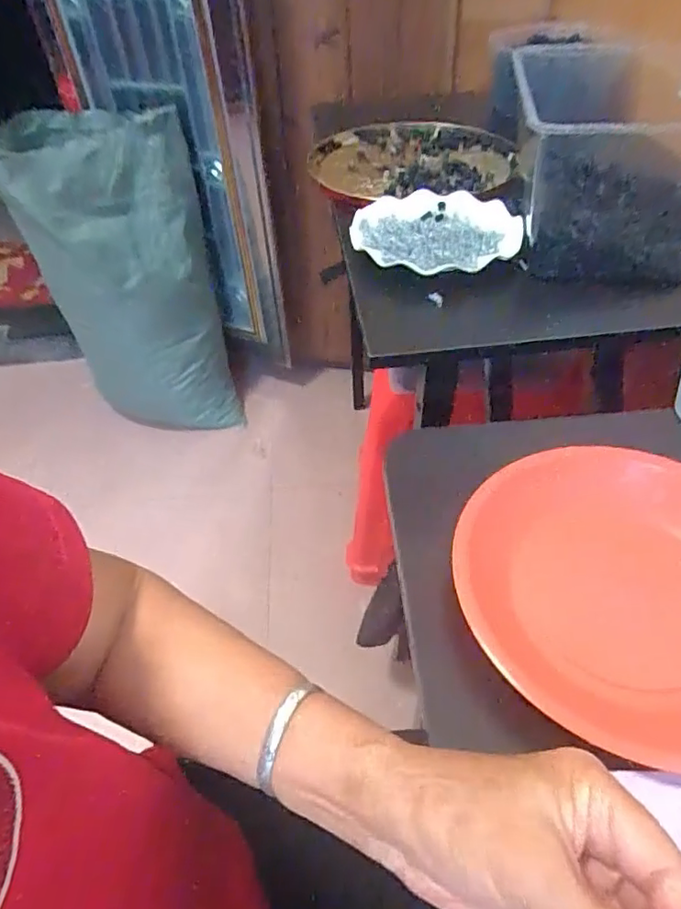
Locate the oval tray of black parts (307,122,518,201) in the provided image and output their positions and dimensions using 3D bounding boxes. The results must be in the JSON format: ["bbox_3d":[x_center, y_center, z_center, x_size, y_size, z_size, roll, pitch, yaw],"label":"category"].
[{"bbox_3d":[0.102,-0.437,0.844,0.296,0.035,0.287,-4,46,0],"label":"oval tray of black parts"}]

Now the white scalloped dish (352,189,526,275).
[{"bbox_3d":[0.106,-0.251,0.630,0.182,0.024,0.174,-2,46,2],"label":"white scalloped dish"}]

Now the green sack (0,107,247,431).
[{"bbox_3d":[-0.493,-0.410,1.387,0.366,0.698,0.290,-6,46,-2],"label":"green sack"}]

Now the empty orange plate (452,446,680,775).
[{"bbox_3d":[0.163,0.076,0.325,0.186,0.030,0.189,-3,47,3],"label":"empty orange plate"}]

